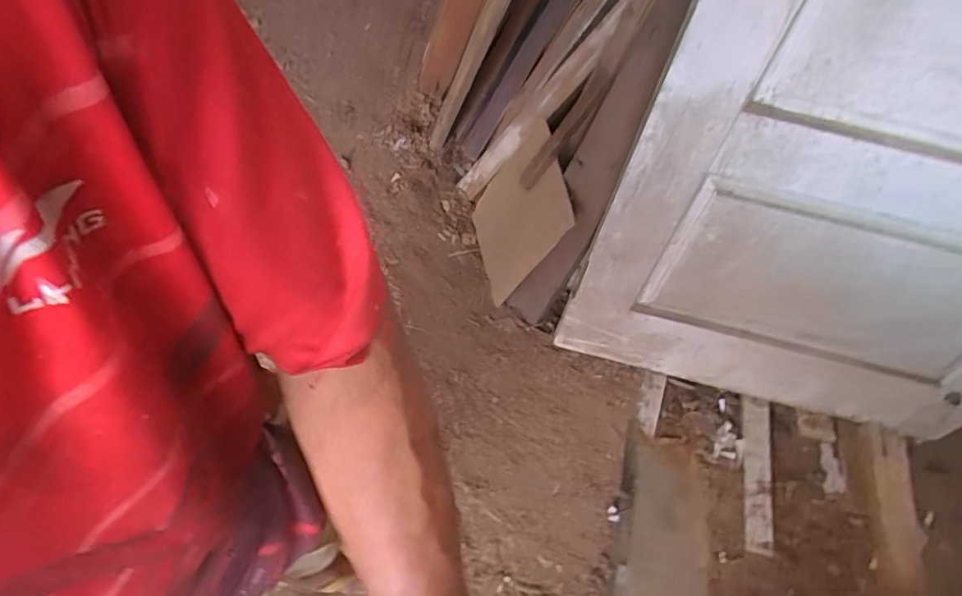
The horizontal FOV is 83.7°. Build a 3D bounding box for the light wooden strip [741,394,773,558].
[{"bbox_3d":[0.661,0.416,1.286,0.070,0.018,0.363,16,61,-1],"label":"light wooden strip"}]

